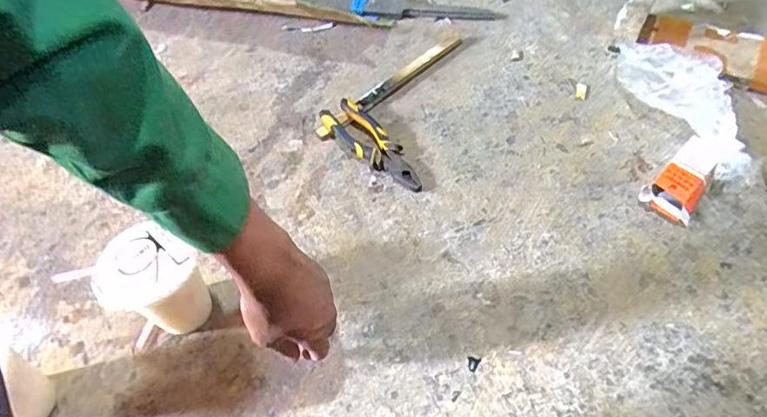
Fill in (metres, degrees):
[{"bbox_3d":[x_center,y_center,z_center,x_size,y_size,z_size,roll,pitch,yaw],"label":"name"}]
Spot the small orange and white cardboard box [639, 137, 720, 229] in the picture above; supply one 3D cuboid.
[{"bbox_3d":[0.355,-0.035,0.596,0.055,0.028,0.116,34,62,27],"label":"small orange and white cardboard box"}]

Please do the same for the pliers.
[{"bbox_3d":[-0.016,-0.084,0.663,0.057,0.024,0.176,-32,56,-18],"label":"pliers"}]

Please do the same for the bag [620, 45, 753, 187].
[{"bbox_3d":[0.376,-0.138,0.637,0.061,0.086,0.245,-14,52,-6],"label":"bag"}]

